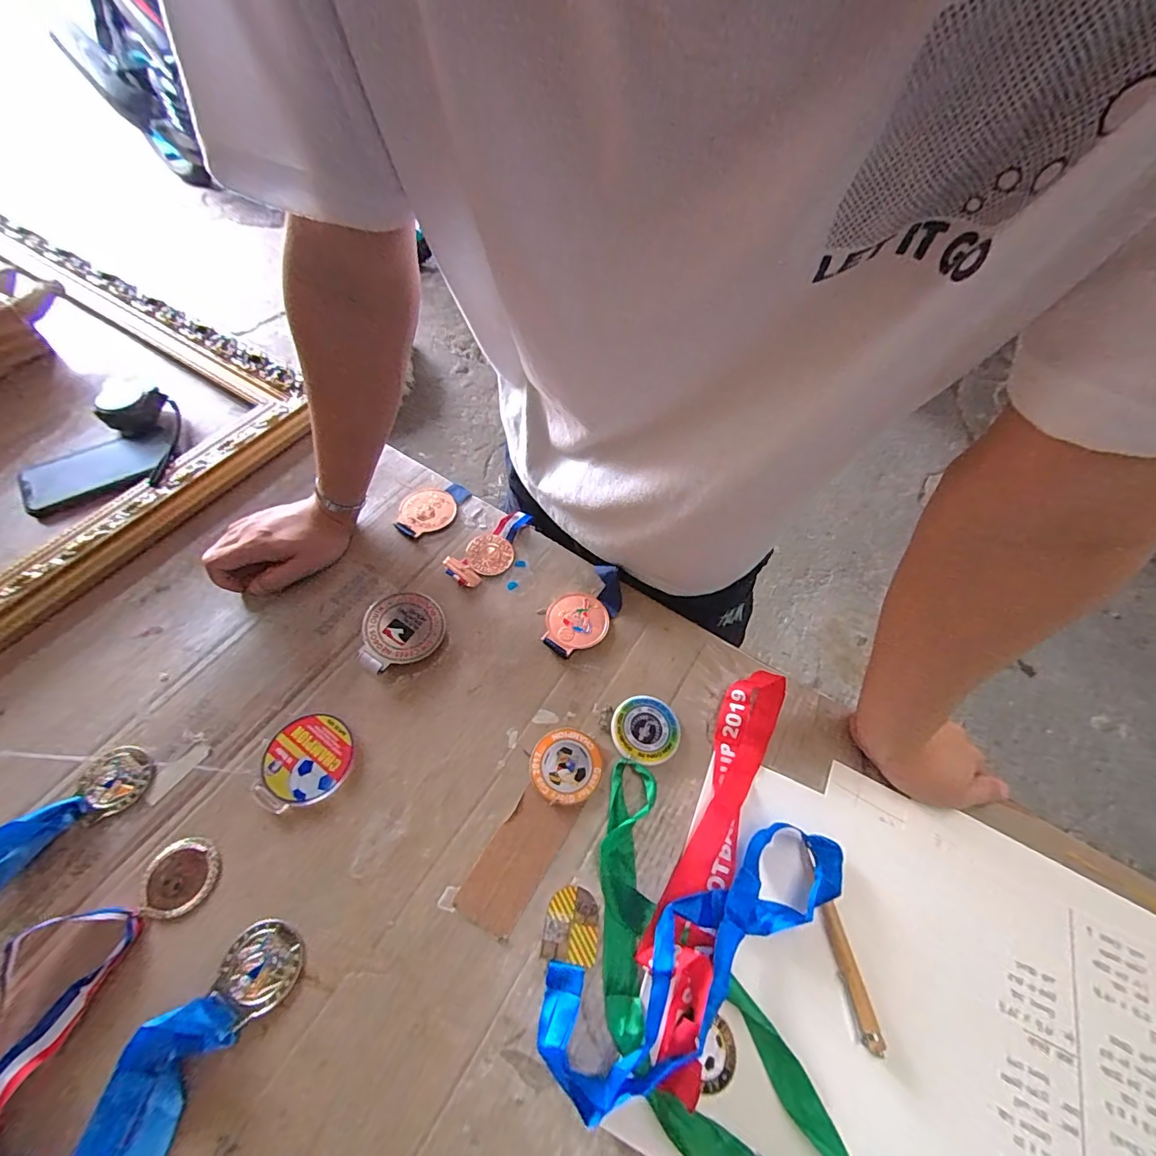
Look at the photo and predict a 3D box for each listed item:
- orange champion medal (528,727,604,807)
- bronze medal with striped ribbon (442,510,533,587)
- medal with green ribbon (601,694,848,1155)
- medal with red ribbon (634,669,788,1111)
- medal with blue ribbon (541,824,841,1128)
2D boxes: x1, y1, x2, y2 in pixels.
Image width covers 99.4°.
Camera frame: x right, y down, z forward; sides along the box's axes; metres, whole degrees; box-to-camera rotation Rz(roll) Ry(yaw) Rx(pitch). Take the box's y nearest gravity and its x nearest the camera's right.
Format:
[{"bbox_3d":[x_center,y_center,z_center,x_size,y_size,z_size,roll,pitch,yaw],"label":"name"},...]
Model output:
[{"bbox_3d":[-0.010,0.162,0.423,0.060,0.004,0.061,1,58,-2],"label":"orange champion medal"},{"bbox_3d":[-0.089,-0.034,0.540,0.050,0.009,0.117,38,64,19],"label":"bronze medal with striped ribbon"},{"bbox_3d":[0.071,0.256,0.362,0.117,0.016,0.334,-12,60,-10],"label":"medal with green ribbon"},{"bbox_3d":[0.112,0.206,0.389,0.071,0.025,0.300,18,59,8],"label":"medal with red ribbon"},{"bbox_3d":[0.088,0.257,0.354,0.244,0.028,0.113,-17,61,-13],"label":"medal with blue ribbon"}]

